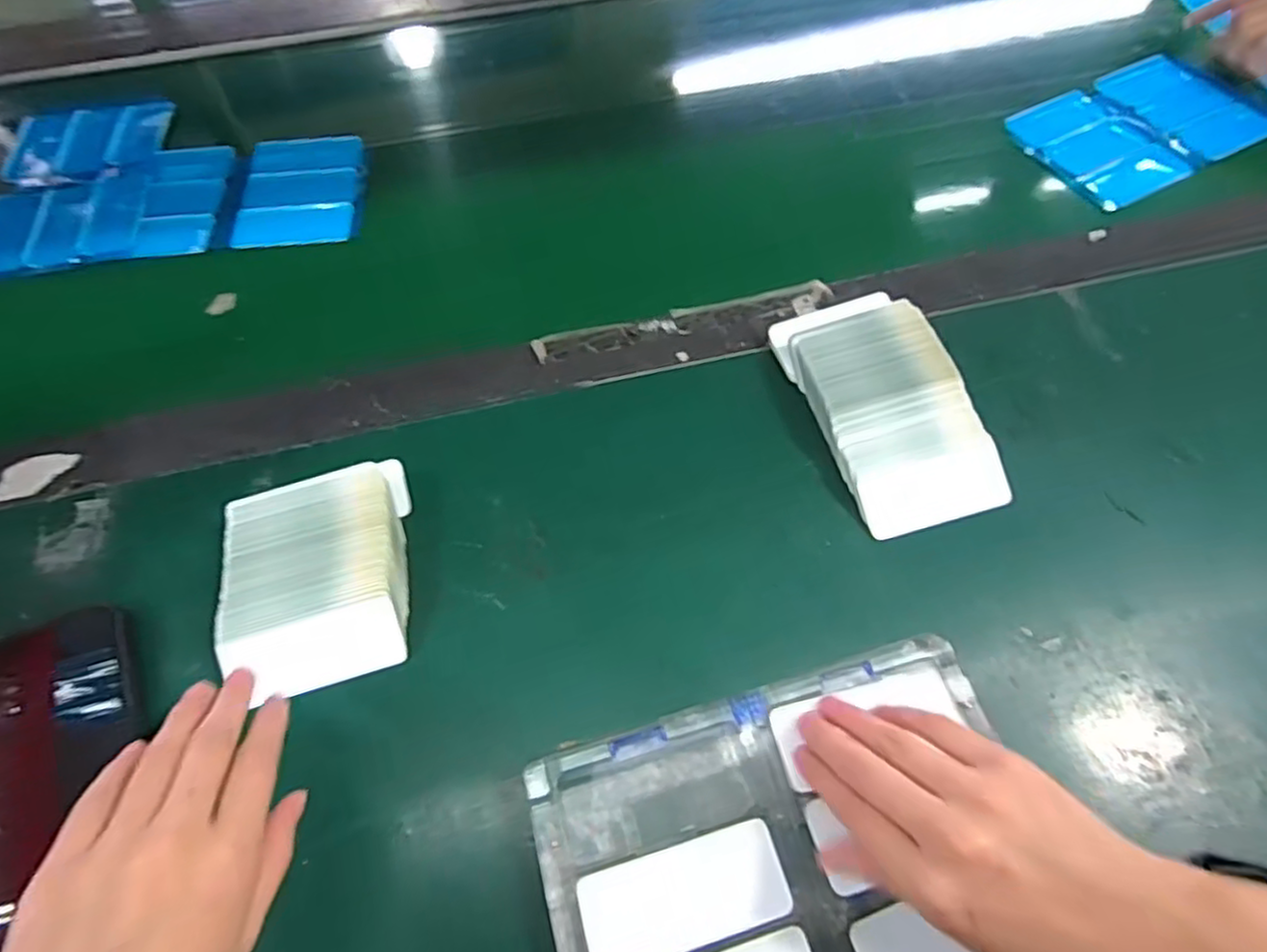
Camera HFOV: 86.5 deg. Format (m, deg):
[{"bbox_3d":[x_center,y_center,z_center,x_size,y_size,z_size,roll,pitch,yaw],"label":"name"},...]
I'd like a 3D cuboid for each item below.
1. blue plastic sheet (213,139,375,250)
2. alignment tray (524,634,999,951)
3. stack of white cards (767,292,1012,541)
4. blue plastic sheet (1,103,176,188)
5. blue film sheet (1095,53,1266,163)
[{"bbox_3d":[-0.258,-0.217,0.514,0.107,0.008,0.117,-2,60,0],"label":"blue plastic sheet"},{"bbox_3d":[0.067,0.163,0.285,0.203,0.018,0.137,-15,61,-7],"label":"alignment tray"},{"bbox_3d":[0.147,-0.042,0.394,0.087,0.028,0.150,-14,61,-7],"label":"stack of white cards"},{"bbox_3d":[-0.445,-0.267,0.543,0.127,0.014,0.087,-5,60,-1],"label":"blue plastic sheet"},{"bbox_3d":[0.458,-0.307,0.558,0.100,0.009,0.120,-22,62,-11],"label":"blue film sheet"}]

